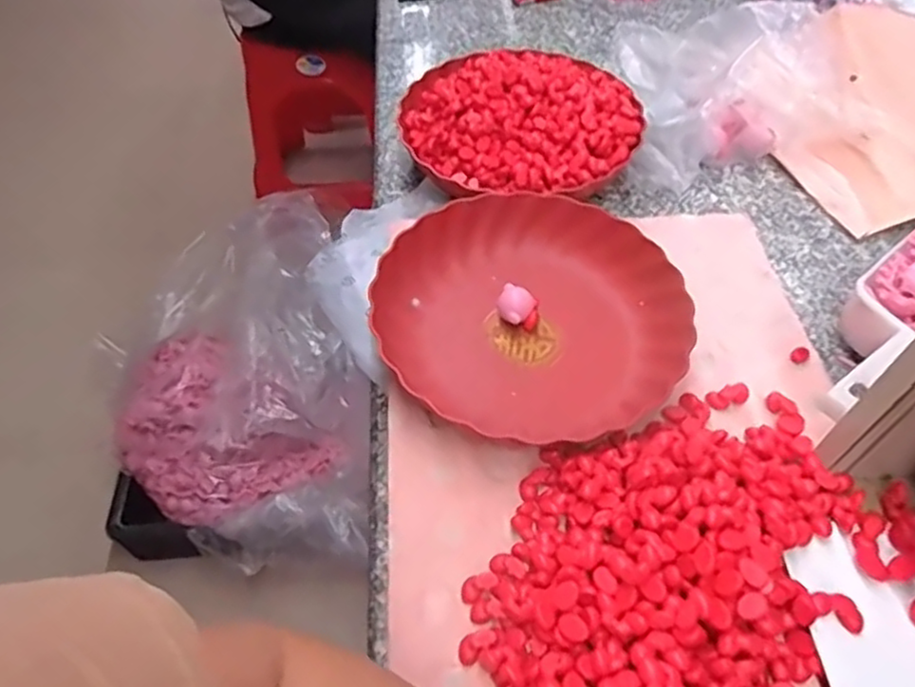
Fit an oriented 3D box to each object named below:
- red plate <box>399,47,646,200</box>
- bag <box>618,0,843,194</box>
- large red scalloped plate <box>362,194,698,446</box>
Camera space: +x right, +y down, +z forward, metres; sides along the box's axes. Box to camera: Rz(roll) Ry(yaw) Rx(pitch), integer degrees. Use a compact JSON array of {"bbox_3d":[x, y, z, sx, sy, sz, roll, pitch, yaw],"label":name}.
[{"bbox_3d":[0.063,-0.225,0.647,0.239,0.062,0.224,0,52,1],"label":"red plate"},{"bbox_3d":[0.276,-0.263,0.652,0.184,0.128,0.176,-1,52,0],"label":"bag"},{"bbox_3d":[0.060,-0.028,0.525,0.233,0.053,0.220,0,52,1],"label":"large red scalloped plate"}]

